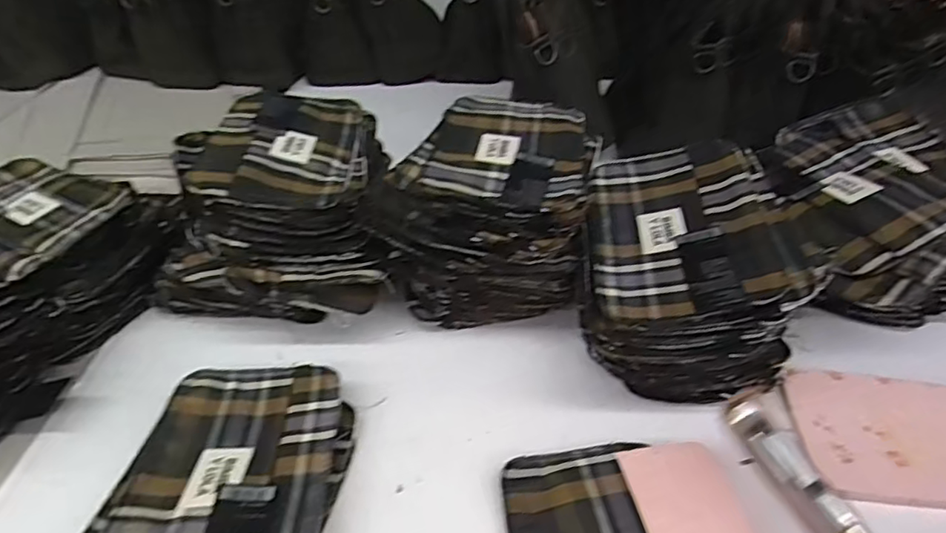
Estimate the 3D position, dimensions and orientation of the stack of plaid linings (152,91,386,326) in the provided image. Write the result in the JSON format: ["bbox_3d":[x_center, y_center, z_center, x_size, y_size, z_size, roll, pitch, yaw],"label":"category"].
[{"bbox_3d":[-0.186,-0.053,0.571,0.205,0.142,0.250,-3,38,-3],"label":"stack of plaid linings"}]

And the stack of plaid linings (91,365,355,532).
[{"bbox_3d":[-0.166,0.160,0.391,0.139,0.034,0.224,4,38,5],"label":"stack of plaid linings"}]

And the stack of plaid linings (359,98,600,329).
[{"bbox_3d":[0.023,-0.043,0.558,0.171,0.149,0.217,11,40,14],"label":"stack of plaid linings"}]

